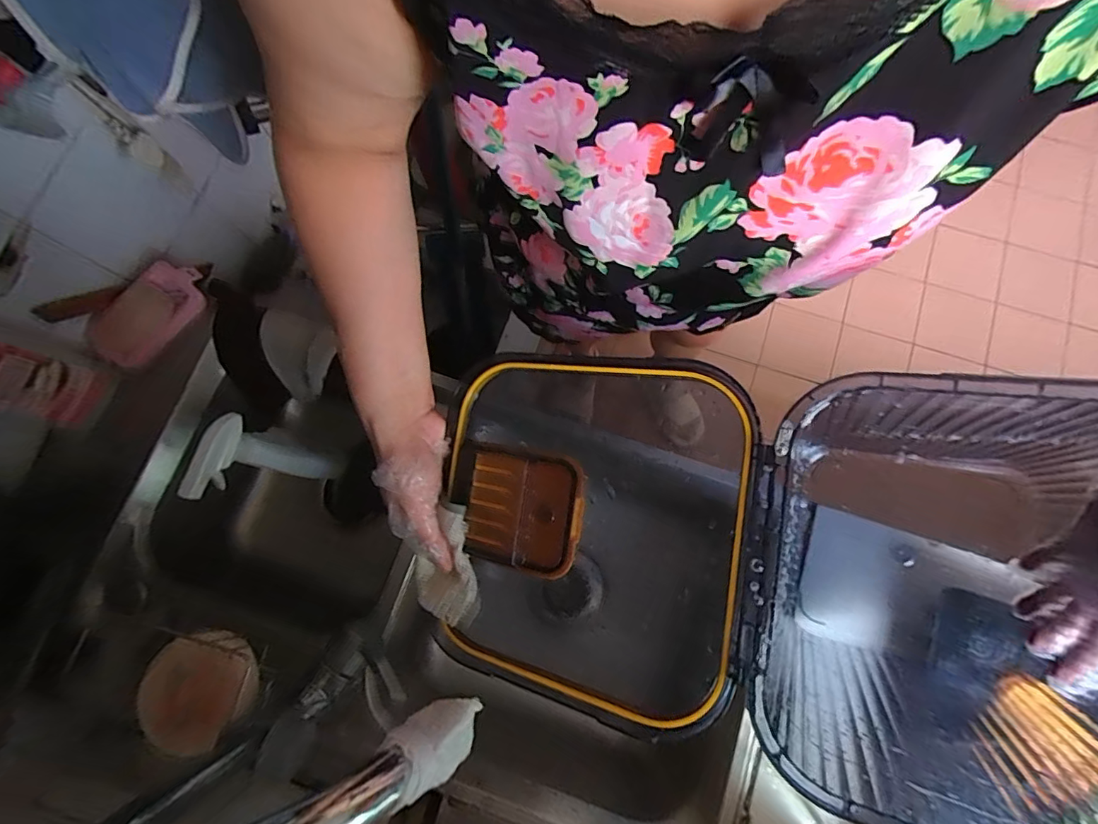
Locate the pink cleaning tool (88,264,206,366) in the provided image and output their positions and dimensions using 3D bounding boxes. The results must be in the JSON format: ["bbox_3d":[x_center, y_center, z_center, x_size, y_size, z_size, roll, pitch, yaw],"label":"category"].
[{"bbox_3d":[-0.502,-0.125,0.608,0.087,0.032,0.145,30,80,7],"label":"pink cleaning tool"}]

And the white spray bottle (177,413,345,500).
[{"bbox_3d":[-0.327,0.067,0.591,0.045,0.218,0.092,14,78,4],"label":"white spray bottle"}]

